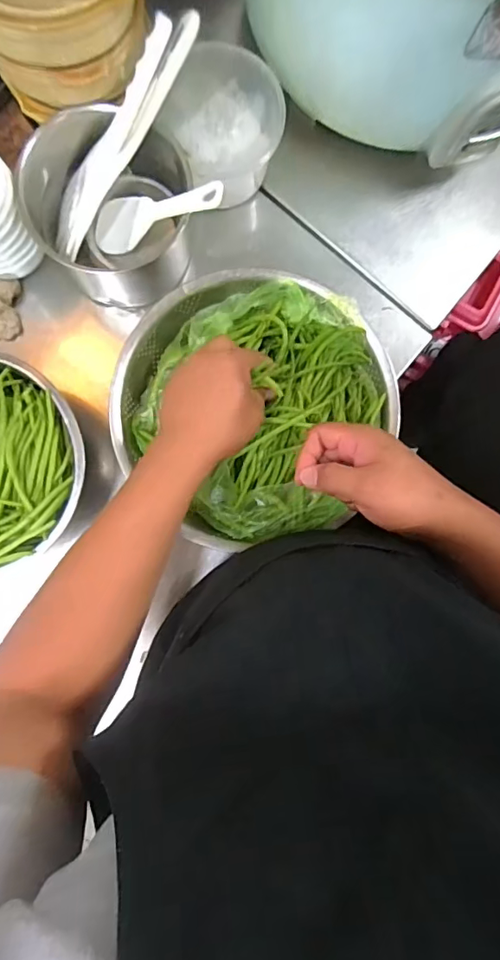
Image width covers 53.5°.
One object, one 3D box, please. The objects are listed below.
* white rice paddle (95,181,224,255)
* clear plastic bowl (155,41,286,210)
[{"bbox_3d":[-0.101,-0.288,0.530,0.180,0.020,0.067,6,86,38],"label":"white rice paddle"},{"bbox_3d":[-0.032,-0.399,0.572,0.125,0.105,0.112,-39,91,-5],"label":"clear plastic bowl"}]

